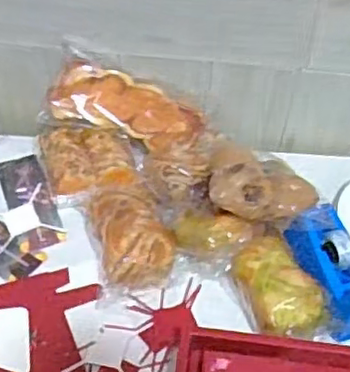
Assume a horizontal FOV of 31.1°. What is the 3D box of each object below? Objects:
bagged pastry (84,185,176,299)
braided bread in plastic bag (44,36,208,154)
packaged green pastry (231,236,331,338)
[{"bbox_3d":[-0.053,0.058,0.750,0.092,0.064,0.127,-8,50,-10],"label":"bagged pastry"},{"bbox_3d":[-0.061,-0.096,0.829,0.210,0.097,0.048,23,2,-16],"label":"braided bread in plastic bag"},{"bbox_3d":[0.116,0.114,0.701,0.077,0.041,0.119,-19,53,-19],"label":"packaged green pastry"}]

